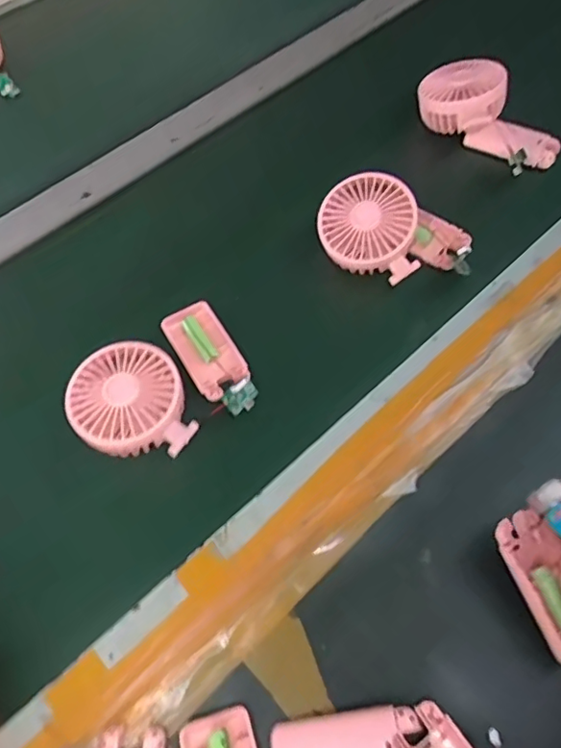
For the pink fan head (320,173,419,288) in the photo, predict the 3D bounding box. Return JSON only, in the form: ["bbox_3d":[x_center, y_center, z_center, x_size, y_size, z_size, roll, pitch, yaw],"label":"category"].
[{"bbox_3d":[0.083,-0.138,0.528,0.093,0.031,0.089,15,89,20],"label":"pink fan head"}]

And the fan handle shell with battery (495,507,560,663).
[{"bbox_3d":[0.183,0.142,0.390,0.043,0.022,0.093,-19,70,-11],"label":"fan handle shell with battery"}]

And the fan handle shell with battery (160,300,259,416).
[{"bbox_3d":[-0.061,-0.017,0.493,0.047,0.020,0.119,-29,64,-13],"label":"fan handle shell with battery"}]

